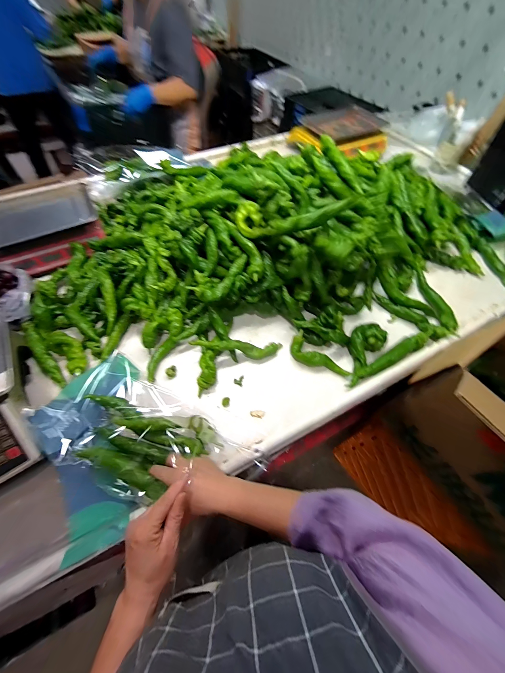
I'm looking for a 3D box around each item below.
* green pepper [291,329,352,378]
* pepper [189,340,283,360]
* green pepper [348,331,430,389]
[{"bbox_3d":[0.150,0.053,0.599,0.151,0.033,0.053,38,64,21],"label":"green pepper"},{"bbox_3d":[-0.033,0.025,0.600,0.208,0.031,0.036,7,56,-12],"label":"pepper"},{"bbox_3d":[0.309,0.048,0.586,0.220,0.027,0.031,-25,61,-16],"label":"green pepper"}]

